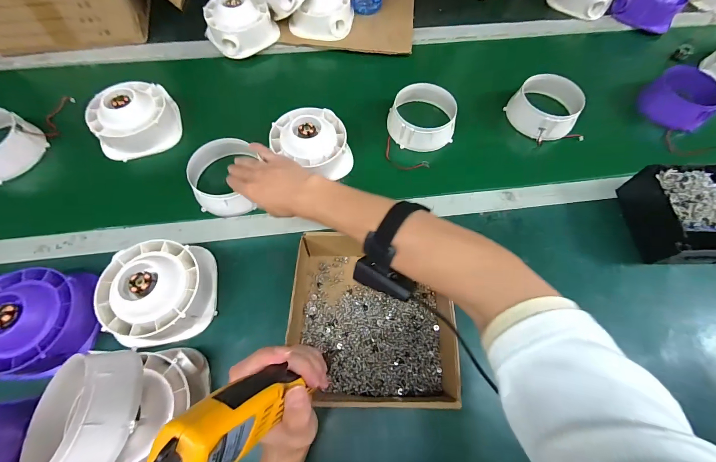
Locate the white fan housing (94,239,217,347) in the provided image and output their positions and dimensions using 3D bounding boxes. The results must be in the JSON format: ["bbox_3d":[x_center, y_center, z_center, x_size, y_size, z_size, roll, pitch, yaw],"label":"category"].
[{"bbox_3d":[-0.272,0.080,0.417,0.132,0.063,0.133,-10,66,-7],"label":"white fan housing"}]

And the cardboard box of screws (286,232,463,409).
[{"bbox_3d":[0.015,0.113,0.404,0.213,0.073,0.207,4,65,-1],"label":"cardboard box of screws"}]

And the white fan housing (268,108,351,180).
[{"bbox_3d":[-0.078,-0.160,0.534,0.139,0.058,0.118,10,65,2],"label":"white fan housing"}]

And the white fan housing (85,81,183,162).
[{"bbox_3d":[-0.400,-0.208,0.547,0.135,0.065,0.111,-28,69,-15],"label":"white fan housing"}]

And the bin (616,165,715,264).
[{"bbox_3d":[0.513,-0.028,0.481,0.132,0.064,0.144,-1,65,-3],"label":"bin"}]

